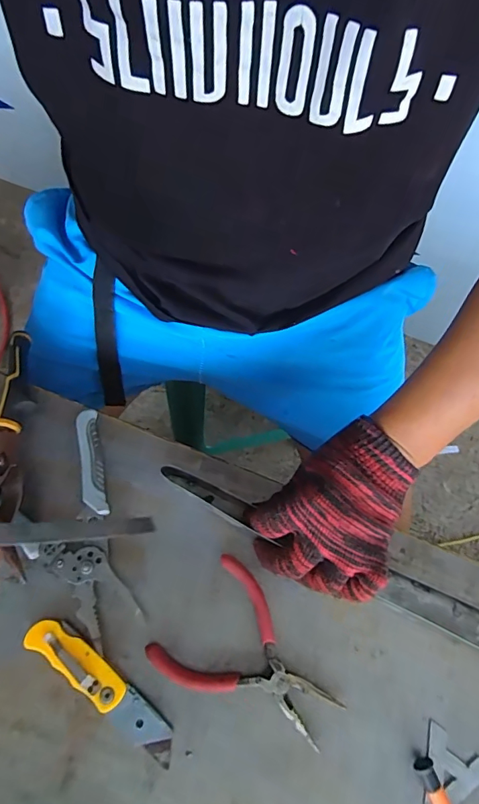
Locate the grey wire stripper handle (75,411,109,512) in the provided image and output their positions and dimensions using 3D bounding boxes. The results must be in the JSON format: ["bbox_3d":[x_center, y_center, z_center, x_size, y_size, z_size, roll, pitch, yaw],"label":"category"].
[{"bbox_3d":[-0.136,0.054,0.413,0.019,0.017,0.098,-12,71,-7],"label":"grey wire stripper handle"}]

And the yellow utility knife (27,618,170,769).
[{"bbox_3d":[-0.107,0.222,0.351,0.142,0.016,0.029,35,72,10],"label":"yellow utility knife"}]

